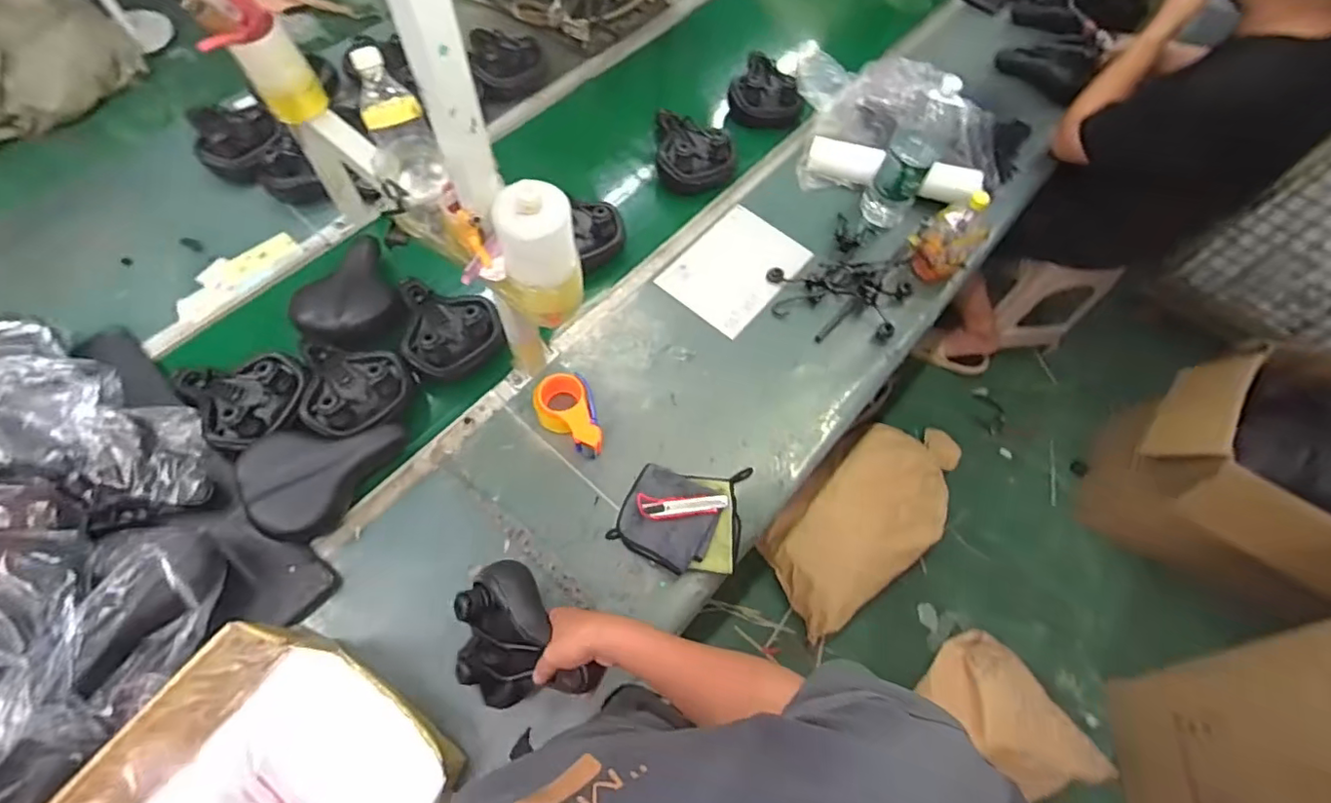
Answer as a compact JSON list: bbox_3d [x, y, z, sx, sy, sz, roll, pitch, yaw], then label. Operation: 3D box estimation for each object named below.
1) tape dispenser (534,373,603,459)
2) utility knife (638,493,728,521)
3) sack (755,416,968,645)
[{"bbox_3d":[-0.173,0.028,1.042,0.099,0.050,0.160,-16,66,-11],"label":"tape dispenser"},{"bbox_3d":[0.030,0.176,0.984,0.150,0.017,0.042,-2,64,-5],"label":"utility knife"},{"bbox_3d":[0.598,0.272,1.651,0.766,0.239,0.377,-40,73,-20],"label":"sack"}]

